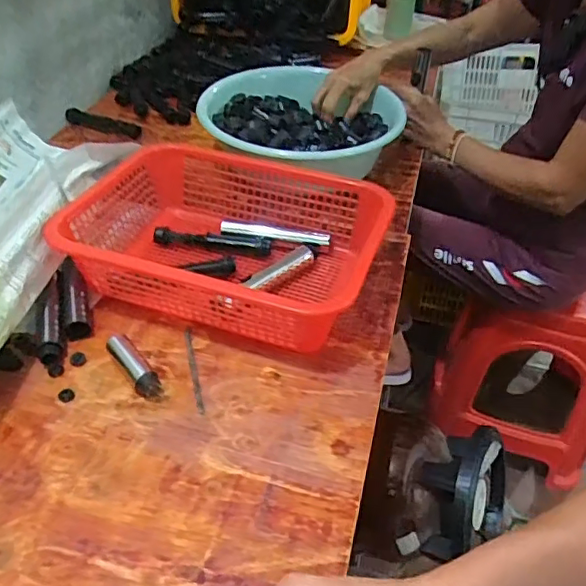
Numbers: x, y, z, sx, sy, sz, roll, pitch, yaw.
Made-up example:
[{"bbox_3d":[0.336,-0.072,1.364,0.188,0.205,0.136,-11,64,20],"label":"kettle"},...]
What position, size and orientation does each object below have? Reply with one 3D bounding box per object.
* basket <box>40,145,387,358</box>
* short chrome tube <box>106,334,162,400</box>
[{"bbox_3d":[-0.077,-0.058,0.654,0.332,0.105,0.236,14,42,13],"label":"basket"},{"bbox_3d":[-0.156,0.071,0.564,0.027,0.024,0.081,-26,48,-29],"label":"short chrome tube"}]

